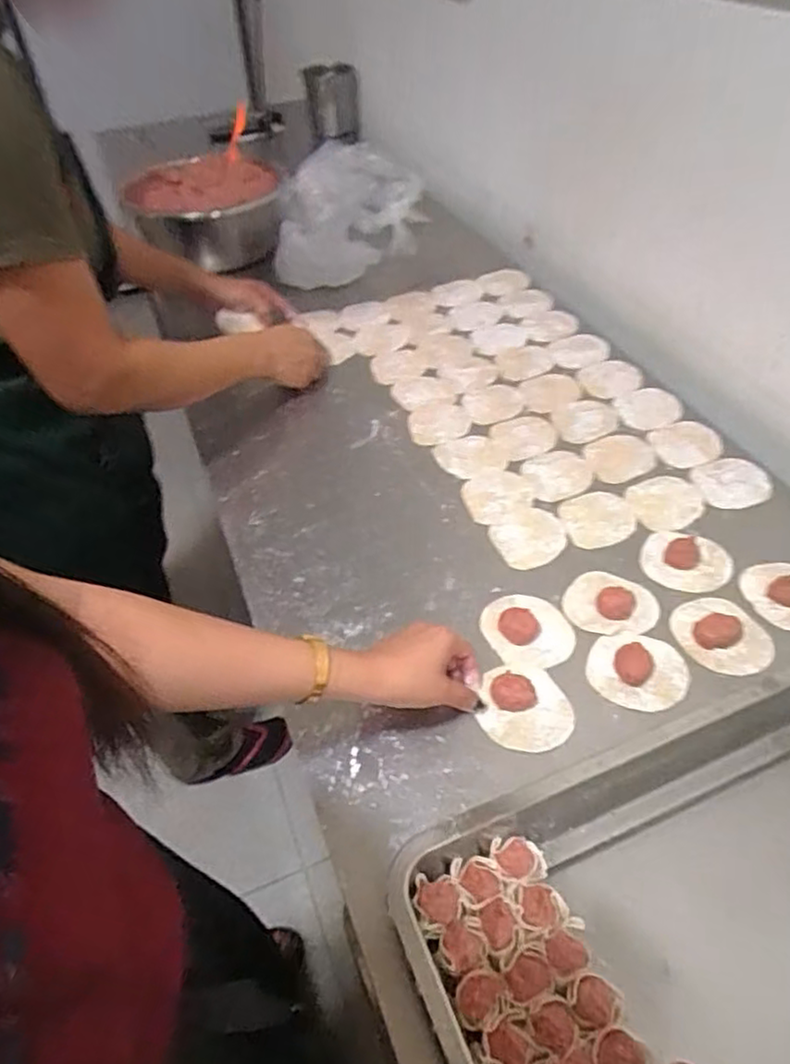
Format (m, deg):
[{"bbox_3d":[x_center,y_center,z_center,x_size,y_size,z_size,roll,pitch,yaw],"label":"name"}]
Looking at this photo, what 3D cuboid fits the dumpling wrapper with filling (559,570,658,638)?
[{"bbox_3d":[0.209,0.067,0.641,0.086,0.014,0.072,11,50,14],"label":"dumpling wrapper with filling"}]

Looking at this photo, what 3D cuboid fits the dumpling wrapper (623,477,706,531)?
[{"bbox_3d":[0.301,-0.033,0.736,0.084,0.005,0.076,-16,49,-9],"label":"dumpling wrapper"}]

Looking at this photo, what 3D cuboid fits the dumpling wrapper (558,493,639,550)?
[{"bbox_3d":[0.222,-0.015,0.723,0.081,0.004,0.074,-2,48,3],"label":"dumpling wrapper"}]

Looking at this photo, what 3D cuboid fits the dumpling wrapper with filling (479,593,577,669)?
[{"bbox_3d":[0.125,0.087,0.621,0.078,0.023,0.081,-2,48,3],"label":"dumpling wrapper with filling"}]

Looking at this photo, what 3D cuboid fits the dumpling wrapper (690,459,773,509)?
[{"bbox_3d":[0.386,-0.055,0.753,0.086,0.008,0.069,-9,48,-3],"label":"dumpling wrapper"}]

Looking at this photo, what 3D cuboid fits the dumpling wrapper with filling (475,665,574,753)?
[{"bbox_3d":[0.112,0.145,0.565,0.077,0.022,0.076,11,50,14],"label":"dumpling wrapper with filling"}]

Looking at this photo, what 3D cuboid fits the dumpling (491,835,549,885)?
[{"bbox_3d":[0.088,0.241,0.480,0.038,0.040,0.029,2,49,6],"label":"dumpling"}]

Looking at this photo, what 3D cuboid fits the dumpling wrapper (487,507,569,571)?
[{"bbox_3d":[0.144,0.005,0.708,0.077,0.004,0.073,-2,48,3],"label":"dumpling wrapper"}]

